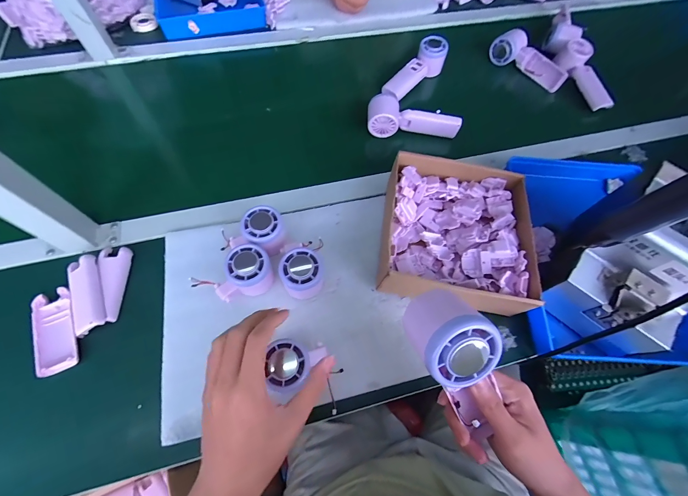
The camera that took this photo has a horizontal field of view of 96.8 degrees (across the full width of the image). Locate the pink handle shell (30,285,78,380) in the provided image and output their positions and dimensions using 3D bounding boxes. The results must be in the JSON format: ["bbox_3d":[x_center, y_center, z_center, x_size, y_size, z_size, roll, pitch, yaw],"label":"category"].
[{"bbox_3d":[-0.365,0.103,0.387,0.047,0.014,0.107,-23,68,-13],"label":"pink handle shell"}]

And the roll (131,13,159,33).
[{"bbox_3d":[-0.453,-0.512,0.691,0.054,0.011,0.060,-21,68,-12],"label":"roll"}]

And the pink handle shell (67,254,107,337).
[{"bbox_3d":[-0.339,0.059,0.401,0.038,0.013,0.101,-23,68,-12],"label":"pink handle shell"}]

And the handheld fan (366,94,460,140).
[{"bbox_3d":[0.125,-0.241,0.562,0.161,0.041,0.059,2,65,-1],"label":"handheld fan"}]

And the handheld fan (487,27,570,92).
[{"bbox_3d":[0.402,-0.408,0.661,0.169,0.048,0.057,42,70,16],"label":"handheld fan"}]

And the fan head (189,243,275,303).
[{"bbox_3d":[-0.131,0.039,0.398,0.084,0.053,0.064,-36,71,-17],"label":"fan head"}]

